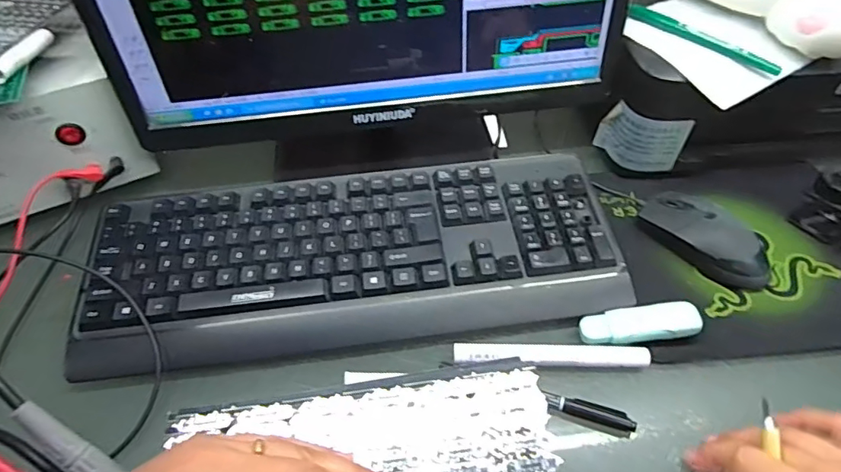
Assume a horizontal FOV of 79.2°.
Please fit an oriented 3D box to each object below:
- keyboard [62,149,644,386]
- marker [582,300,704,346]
[{"bbox_3d":[-0.051,0.017,0.425,0.424,0.034,0.147,-7,50,-5],"label":"keyboard"},{"bbox_3d":[0.169,0.067,0.393,0.088,0.015,0.029,-4,50,-2],"label":"marker"}]

